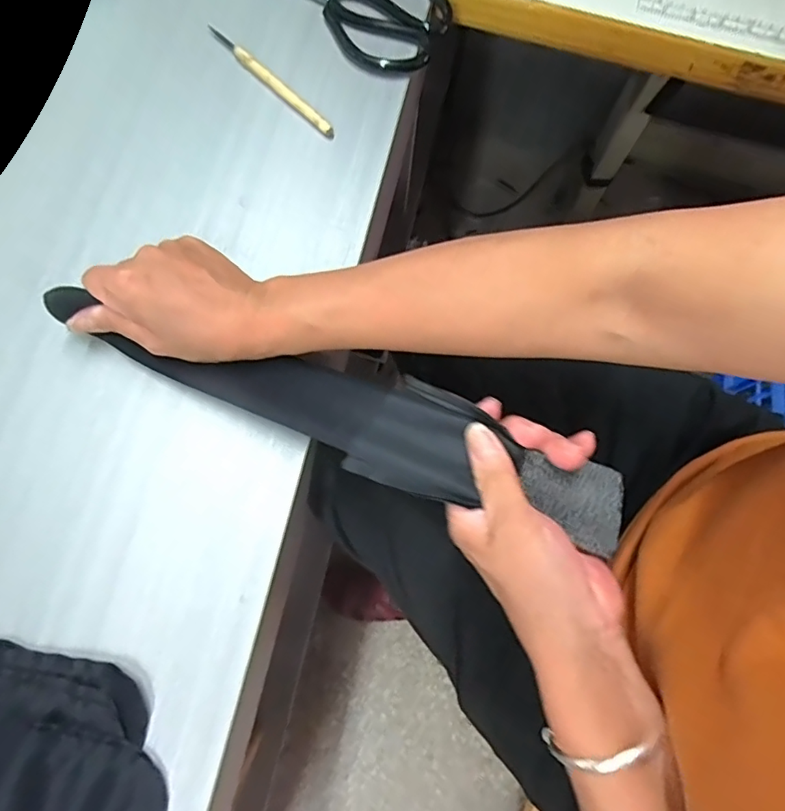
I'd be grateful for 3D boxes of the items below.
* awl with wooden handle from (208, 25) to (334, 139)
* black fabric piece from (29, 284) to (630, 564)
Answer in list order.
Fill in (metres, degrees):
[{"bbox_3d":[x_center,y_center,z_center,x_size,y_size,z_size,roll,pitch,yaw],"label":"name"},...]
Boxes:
[{"bbox_3d":[-0.101,-0.271,0.447,0.145,0.010,0.012,43,77,8],"label":"awl with wooden handle"},{"bbox_3d":[-0.041,-0.007,0.330,0.366,0.031,0.065,23,76,13],"label":"black fabric piece"}]

